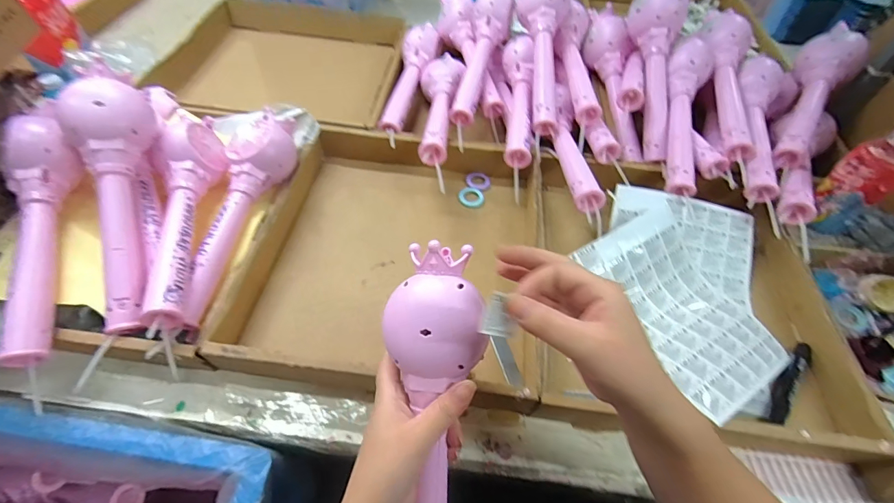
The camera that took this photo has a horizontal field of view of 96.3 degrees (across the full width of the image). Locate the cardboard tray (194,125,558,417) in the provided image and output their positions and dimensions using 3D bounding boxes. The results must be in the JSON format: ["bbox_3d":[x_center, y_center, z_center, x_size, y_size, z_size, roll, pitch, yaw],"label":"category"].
[{"bbox_3d":[-0.063,-0.005,0.523,0.355,0.065,0.359,8,55,2],"label":"cardboard tray"}]

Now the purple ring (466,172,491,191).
[{"bbox_3d":[0.050,-0.112,0.637,0.042,0.004,0.033,26,58,14],"label":"purple ring"}]

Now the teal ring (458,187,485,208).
[{"bbox_3d":[0.038,-0.084,0.615,0.039,0.004,0.041,-5,55,-7],"label":"teal ring"}]

